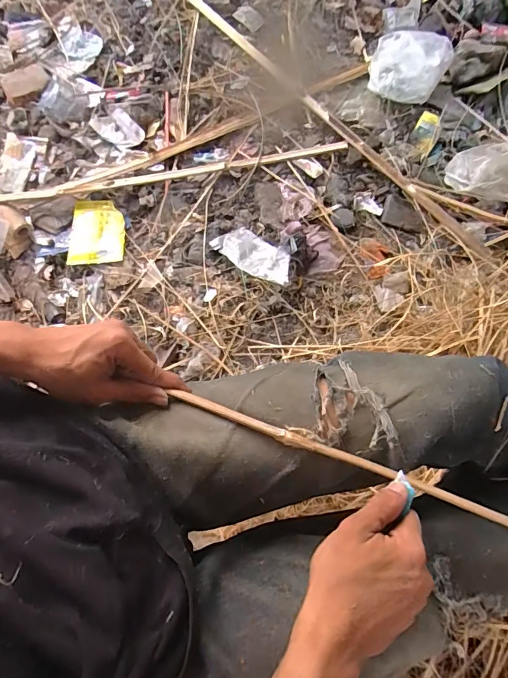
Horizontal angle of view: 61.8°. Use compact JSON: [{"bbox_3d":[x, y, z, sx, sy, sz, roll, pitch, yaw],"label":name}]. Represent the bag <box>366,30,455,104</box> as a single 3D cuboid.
[{"bbox_3d":[0.342,-0.606,0.935,0.159,0.040,0.190,20,72,7],"label":"bag"}]

